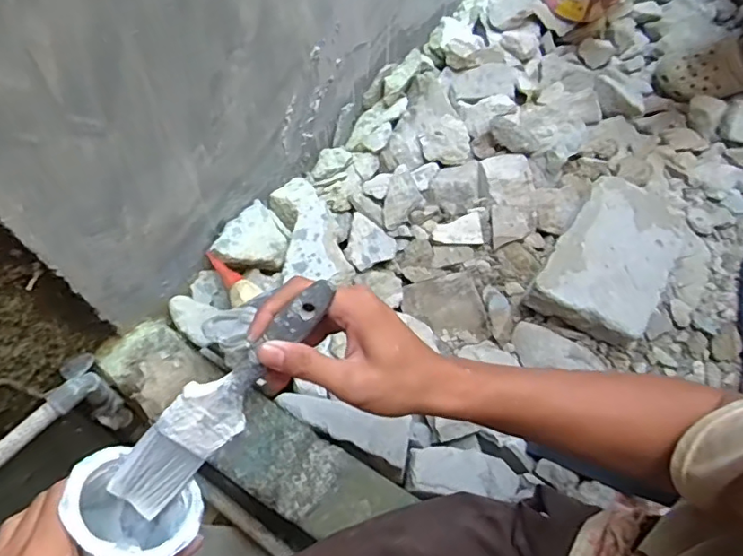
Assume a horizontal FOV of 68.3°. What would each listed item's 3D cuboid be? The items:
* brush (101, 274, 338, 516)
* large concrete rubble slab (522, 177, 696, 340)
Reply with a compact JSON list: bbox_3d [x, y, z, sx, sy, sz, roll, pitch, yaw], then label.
[{"bbox_3d":[-0.107,0.091,0.398,0.050,0.008,0.234,43,105,-14],"label":"brush"},{"bbox_3d":[0.366,-0.023,0.820,0.165,0.087,0.249,31,67,16],"label":"large concrete rubble slab"}]

